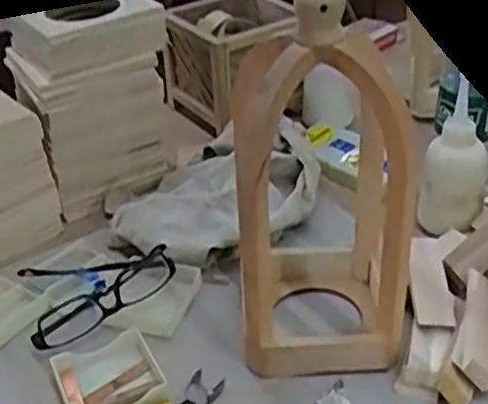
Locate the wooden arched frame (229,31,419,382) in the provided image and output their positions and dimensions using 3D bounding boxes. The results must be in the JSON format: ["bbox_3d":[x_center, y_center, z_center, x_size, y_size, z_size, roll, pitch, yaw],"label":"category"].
[{"bbox_3d":[0.055,-0.002,0.564,0.115,0.246,0.129,-3,34,2],"label":"wooden arched frame"}]

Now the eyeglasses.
[{"bbox_3d":[-0.131,0.069,0.652,0.132,0.032,0.093,-21,37,-23],"label":"eyeglasses"}]

